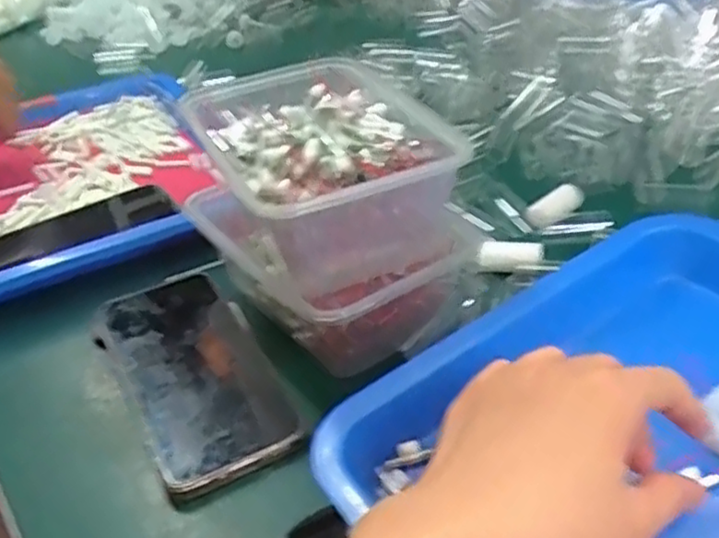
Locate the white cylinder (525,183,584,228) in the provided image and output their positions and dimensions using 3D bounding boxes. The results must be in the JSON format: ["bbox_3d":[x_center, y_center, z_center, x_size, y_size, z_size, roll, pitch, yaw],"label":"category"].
[{"bbox_3d":[0.147,-0.050,0.530,0.049,0.015,0.018,-30,42,-31],"label":"white cylinder"}]

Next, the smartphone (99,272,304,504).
[{"bbox_3d":[-0.098,0.057,0.414,0.075,0.016,0.167,-20,37,-20],"label":"smartphone"}]

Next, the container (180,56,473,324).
[{"bbox_3d":[-0.023,-0.053,0.419,0.120,0.075,0.176,-19,37,-19],"label":"container"}]

